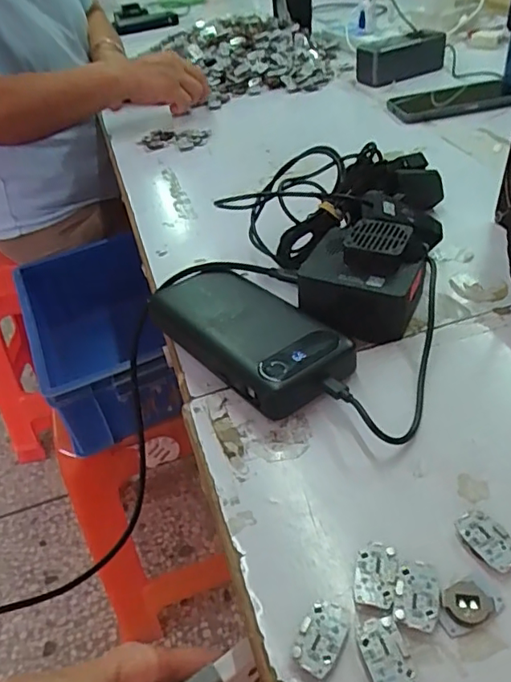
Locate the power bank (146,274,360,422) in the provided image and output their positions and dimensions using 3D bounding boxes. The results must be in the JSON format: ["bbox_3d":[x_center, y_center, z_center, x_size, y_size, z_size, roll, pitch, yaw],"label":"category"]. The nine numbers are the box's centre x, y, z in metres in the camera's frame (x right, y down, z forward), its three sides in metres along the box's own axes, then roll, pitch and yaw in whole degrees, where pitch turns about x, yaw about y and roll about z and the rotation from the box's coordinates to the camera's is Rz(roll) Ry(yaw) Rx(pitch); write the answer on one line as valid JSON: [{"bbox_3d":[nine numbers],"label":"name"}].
[{"bbox_3d":[-0.008,-0.008,0.375,0.070,0.028,0.154,-30,45,-24],"label":"power bank"}]

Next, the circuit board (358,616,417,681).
[{"bbox_3d":[0.053,0.126,0.220,0.017,0.004,0.028,-14,40,-7],"label":"circuit board"}]

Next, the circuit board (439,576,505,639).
[{"bbox_3d":[0.091,0.111,0.233,0.029,0.005,0.017,-22,42,-16],"label":"circuit board"}]

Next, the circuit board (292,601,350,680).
[{"bbox_3d":[0.028,0.122,0.228,0.018,0.004,0.029,17,46,27],"label":"circuit board"}]

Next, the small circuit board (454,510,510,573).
[{"bbox_3d":[0.108,0.092,0.254,0.019,0.006,0.029,-18,41,-12],"label":"small circuit board"}]

